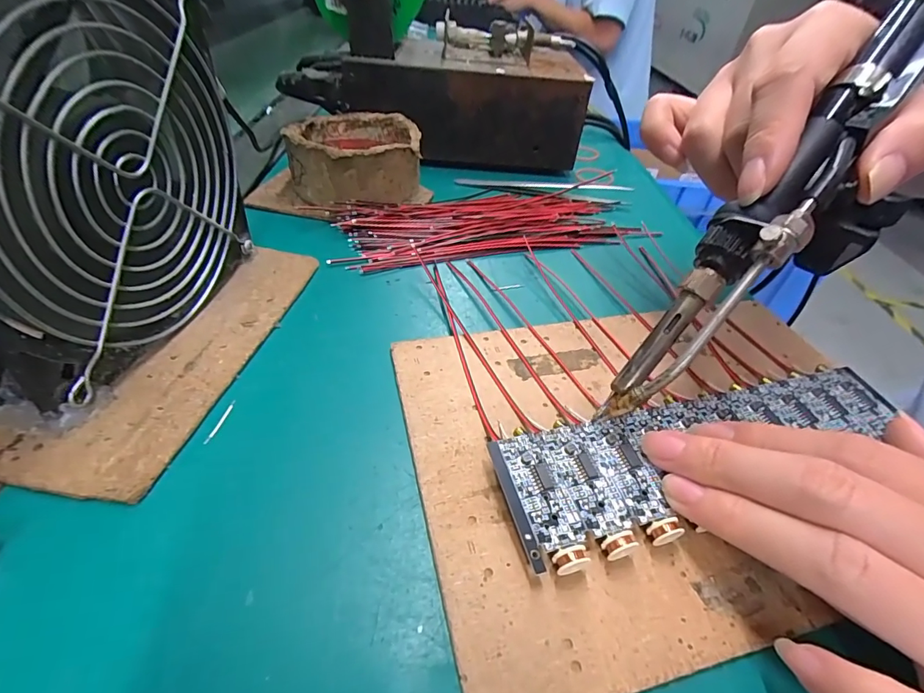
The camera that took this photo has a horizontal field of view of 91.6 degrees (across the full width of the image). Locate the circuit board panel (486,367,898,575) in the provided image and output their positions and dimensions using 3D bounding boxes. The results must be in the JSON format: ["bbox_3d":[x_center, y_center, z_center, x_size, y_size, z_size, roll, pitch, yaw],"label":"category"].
[{"bbox_3d":[0.088,0.035,0.161,0.158,0.009,0.042,-12,45,-19],"label":"circuit board panel"}]

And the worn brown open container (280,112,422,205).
[{"bbox_3d":[-0.067,-0.122,0.294,0.078,0.040,0.081,4,42,-4],"label":"worn brown open container"}]

